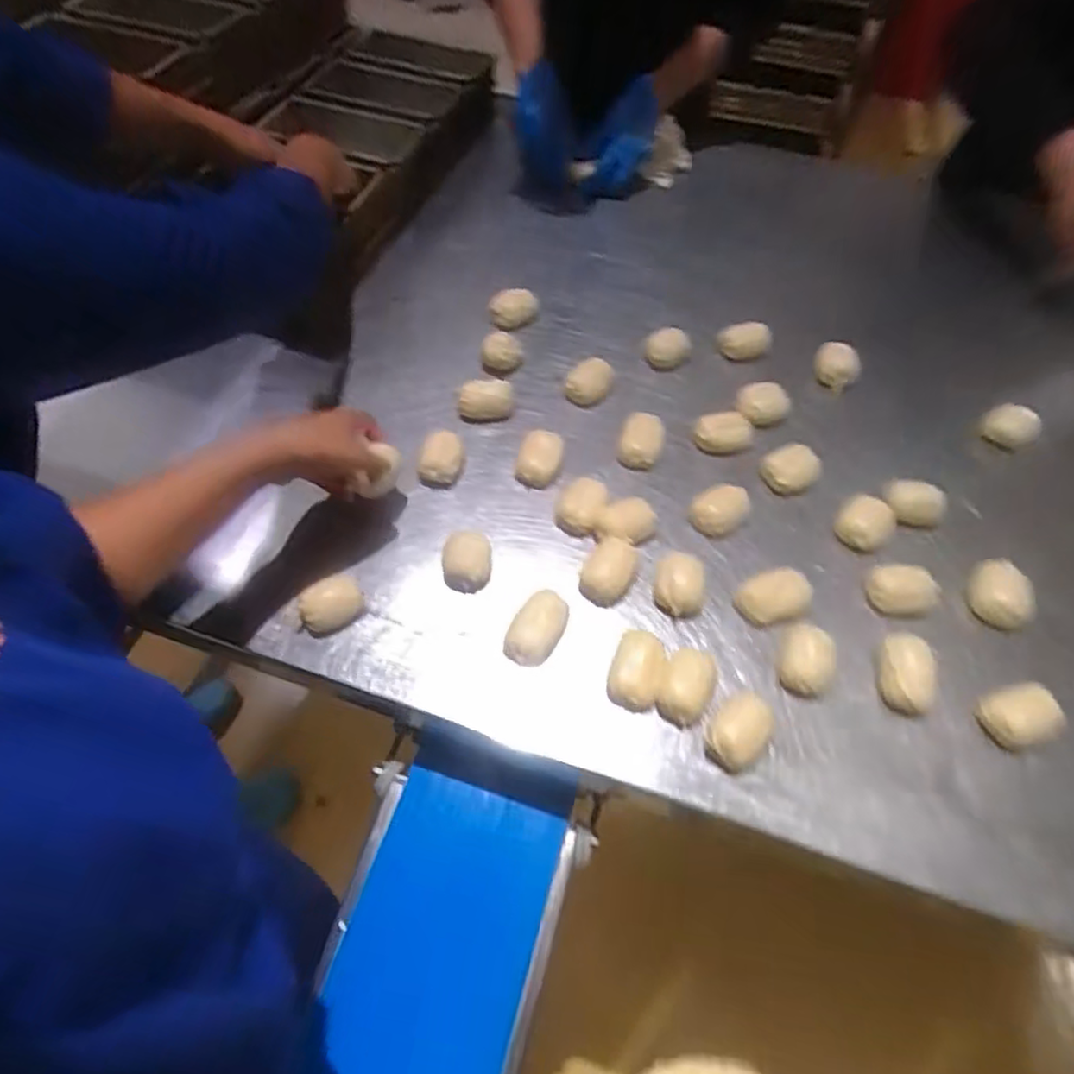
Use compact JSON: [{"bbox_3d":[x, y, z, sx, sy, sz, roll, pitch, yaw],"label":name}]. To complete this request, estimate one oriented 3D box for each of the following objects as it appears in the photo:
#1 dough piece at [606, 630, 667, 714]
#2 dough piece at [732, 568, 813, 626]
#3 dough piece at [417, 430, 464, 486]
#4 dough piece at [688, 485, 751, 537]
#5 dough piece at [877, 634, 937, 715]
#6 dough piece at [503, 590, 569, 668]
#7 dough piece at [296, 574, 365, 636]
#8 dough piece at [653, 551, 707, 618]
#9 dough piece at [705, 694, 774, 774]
[{"bbox_3d":[0.084,0.108,0.562,0.043,0.038,0.066,16,57,9],"label":"dough piece"},{"bbox_3d":[0.212,0.054,0.607,0.062,0.030,0.043,-16,61,-9],"label":"dough piece"},{"bbox_3d":[-0.097,-0.085,0.691,0.040,0.030,0.060,4,56,0],"label":"dough piece"},{"bbox_3d":[0.178,-0.026,0.657,0.059,0.027,0.045,-31,62,-21],"label":"dough piece"},{"bbox_3d":[0.311,0.113,0.567,0.048,0.024,0.066,21,58,12],"label":"dough piece"},{"bbox_3d":[0.003,0.075,0.580,0.034,0.038,0.065,29,60,17],"label":"dough piece"},{"bbox_3d":[-0.180,0.060,0.591,0.054,0.032,0.039,-36,64,-23],"label":"dough piece"},{"bbox_3d":[0.131,0.042,0.614,0.047,0.027,0.061,15,57,8],"label":"dough piece"},{"bbox_3d":[0.162,0.154,0.537,0.042,0.030,0.062,32,60,18],"label":"dough piece"}]

